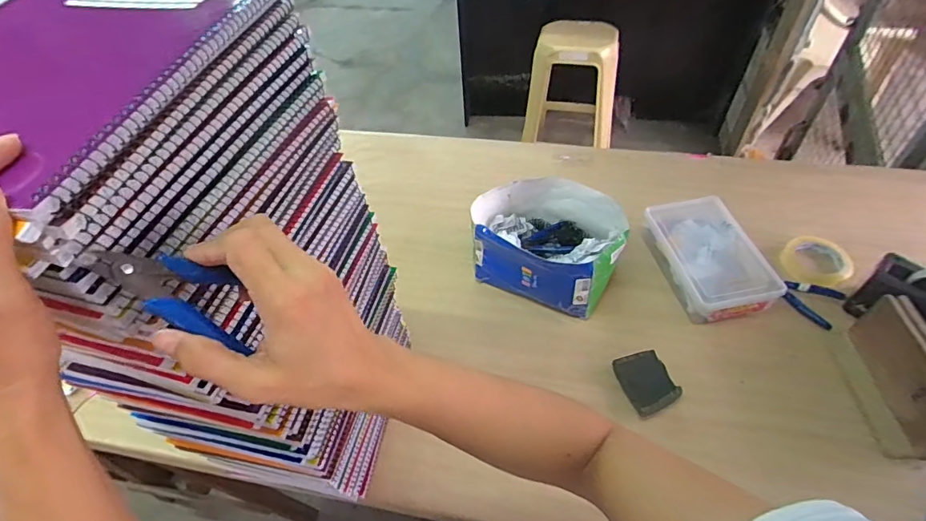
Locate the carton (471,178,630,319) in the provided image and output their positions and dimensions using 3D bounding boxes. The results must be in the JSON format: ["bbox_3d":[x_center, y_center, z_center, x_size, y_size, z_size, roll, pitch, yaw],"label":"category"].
[{"bbox_3d":[0.147,-0.035,0.829,0.250,0.131,0.191,22,56,21],"label":"carton"}]

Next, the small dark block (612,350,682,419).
[{"bbox_3d":[0.280,0.184,0.715,0.071,0.033,0.090,-15,51,-7],"label":"small dark block"}]

